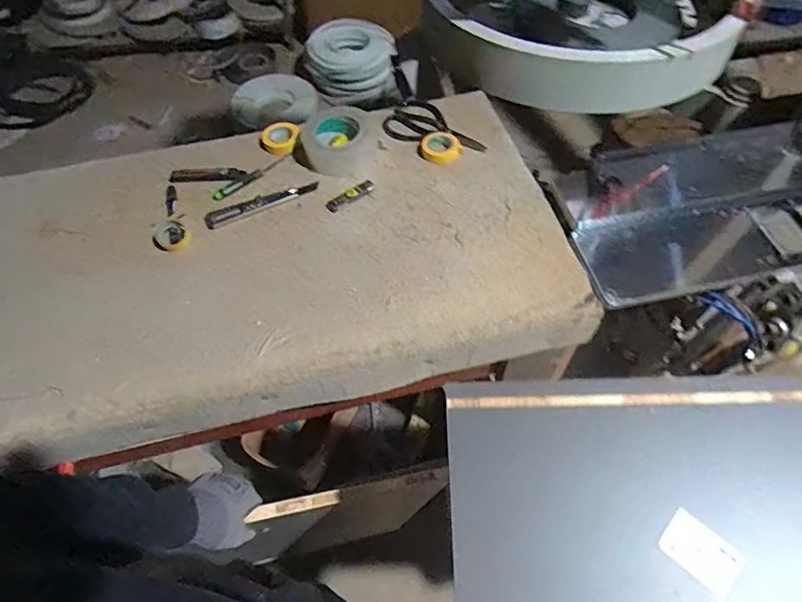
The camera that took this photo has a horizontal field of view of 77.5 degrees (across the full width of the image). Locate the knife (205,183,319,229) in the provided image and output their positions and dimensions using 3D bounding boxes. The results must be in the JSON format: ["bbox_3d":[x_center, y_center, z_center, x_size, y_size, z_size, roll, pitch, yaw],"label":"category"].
[{"bbox_3d":[-0.224,-0.161,0.811,0.186,0.013,0.029,-26,61,-17],"label":"knife"}]

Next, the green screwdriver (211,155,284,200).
[{"bbox_3d":[-0.253,-0.209,0.847,0.142,0.016,0.023,-40,67,-22],"label":"green screwdriver"}]

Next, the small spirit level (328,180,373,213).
[{"bbox_3d":[-0.082,-0.172,0.817,0.086,0.007,0.021,-34,63,-21],"label":"small spirit level"}]

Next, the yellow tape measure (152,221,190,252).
[{"bbox_3d":[-0.359,-0.099,0.777,0.048,0.024,0.056,-38,65,-23],"label":"yellow tape measure"}]

